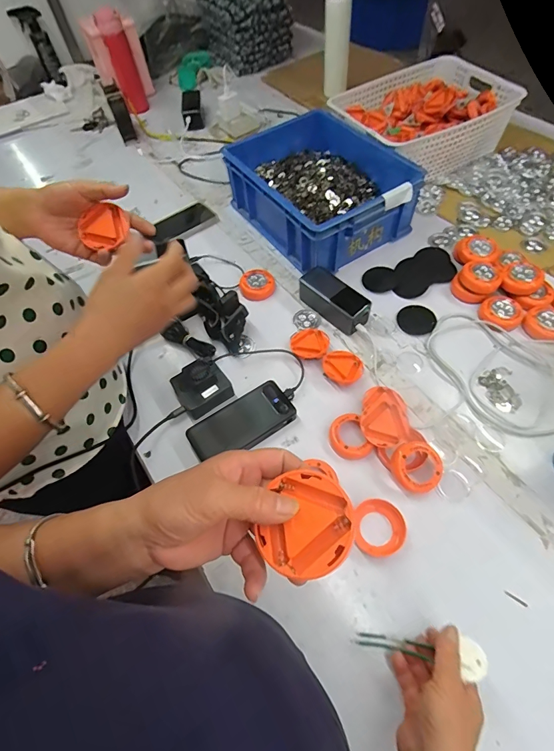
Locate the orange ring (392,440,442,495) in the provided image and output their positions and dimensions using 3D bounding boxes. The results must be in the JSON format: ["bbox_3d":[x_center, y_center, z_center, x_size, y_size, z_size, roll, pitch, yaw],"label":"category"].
[{"bbox_3d":[0.188,0.122,0.513,0.064,0.016,0.066,-2,77,6],"label":"orange ring"}]

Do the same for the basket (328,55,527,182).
[{"bbox_3d":[0.344,-0.606,0.911,0.363,0.117,0.308,-31,61,-14],"label":"basket"}]

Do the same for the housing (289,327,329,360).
[{"bbox_3d":[0.056,-0.055,0.648,0.063,0.020,0.070,9,59,10],"label":"housing"}]

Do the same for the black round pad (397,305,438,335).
[{"bbox_3d":[0.246,-0.099,0.674,0.063,0.004,0.064,-2,58,4],"label":"black round pad"}]

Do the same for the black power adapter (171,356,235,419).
[{"bbox_3d":[-0.118,0.014,0.596,0.077,0.034,0.074,-30,61,-13],"label":"black power adapter"}]

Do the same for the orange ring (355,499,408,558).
[{"bbox_3d":[0.132,0.194,0.491,0.060,0.016,0.067,0,58,5],"label":"orange ring"}]

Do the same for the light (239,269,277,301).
[{"bbox_3d":[-0.035,-0.173,0.733,0.065,0.026,0.064,-2,58,4],"label":"light"}]

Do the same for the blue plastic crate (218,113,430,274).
[{"bbox_3d":[0.090,-0.388,0.798,0.277,0.119,0.351,-30,61,-13],"label":"blue plastic crate"}]

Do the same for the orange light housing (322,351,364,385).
[{"bbox_3d":[0.108,-0.013,0.621,0.062,0.016,0.061,-2,58,4],"label":"orange light housing"}]

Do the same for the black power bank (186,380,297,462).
[{"bbox_3d":[-0.051,0.073,0.574,0.155,0.020,0.077,-30,60,-13],"label":"black power bank"}]

